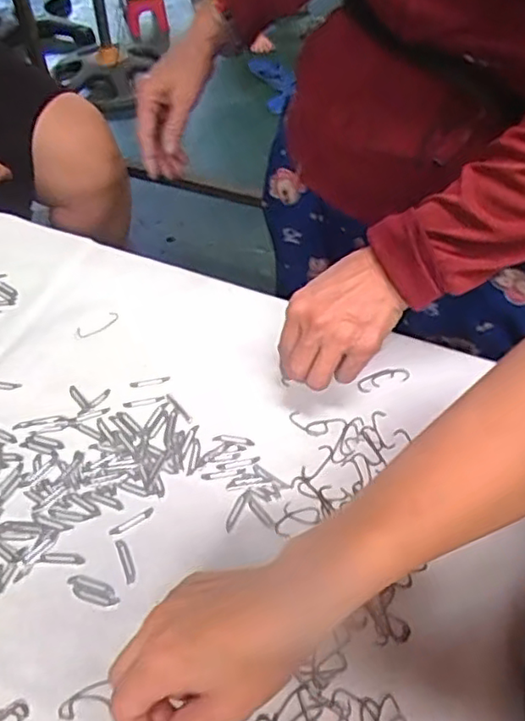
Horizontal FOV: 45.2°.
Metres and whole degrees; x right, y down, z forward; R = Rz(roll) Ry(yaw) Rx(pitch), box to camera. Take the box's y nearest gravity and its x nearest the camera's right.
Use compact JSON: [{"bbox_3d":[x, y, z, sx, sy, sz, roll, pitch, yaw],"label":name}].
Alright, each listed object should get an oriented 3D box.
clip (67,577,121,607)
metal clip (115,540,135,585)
[{"bbox_3d":[-0.115,0.157,0.429,0.037,0.004,0.015,13,52,12],"label":"clip"},{"bbox_3d":[-0.096,0.139,0.441,0.007,0.004,0.033,-19,53,-14],"label":"metal clip"}]

